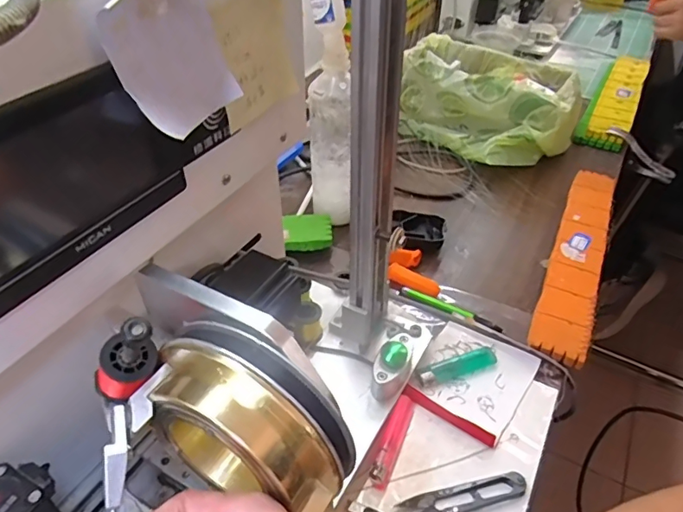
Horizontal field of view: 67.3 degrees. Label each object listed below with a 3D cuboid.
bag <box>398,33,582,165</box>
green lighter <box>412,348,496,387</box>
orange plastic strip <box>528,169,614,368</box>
[{"bbox_3d":[0.219,-0.237,0.800,0.267,0.106,0.210,26,48,26],"label":"bag"},{"bbox_3d":[0.110,0.104,0.486,0.082,0.009,0.017,-14,44,-15],"label":"green lighter"},{"bbox_3d":[0.283,-0.006,0.612,0.054,0.023,0.345,18,45,20],"label":"orange plastic strip"}]

